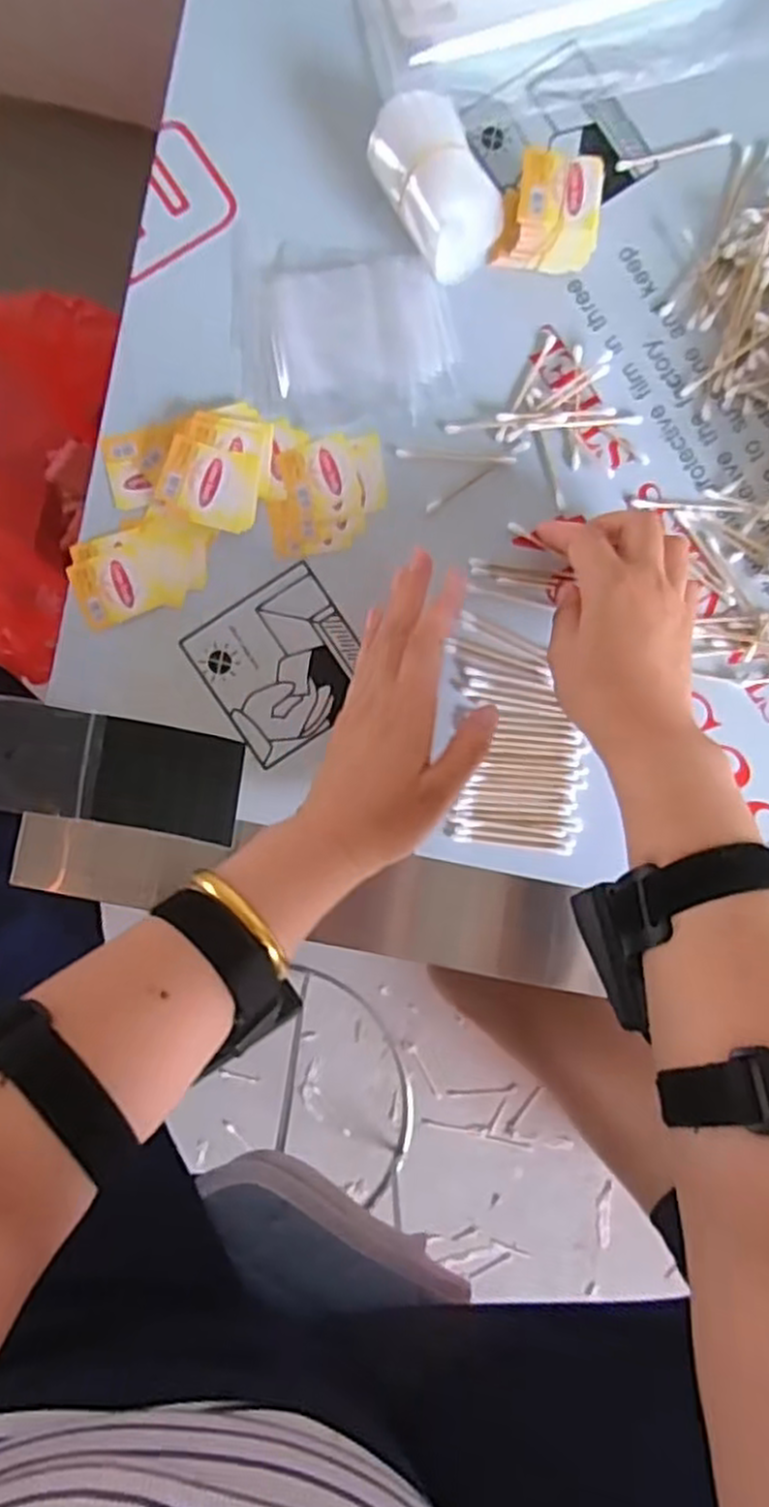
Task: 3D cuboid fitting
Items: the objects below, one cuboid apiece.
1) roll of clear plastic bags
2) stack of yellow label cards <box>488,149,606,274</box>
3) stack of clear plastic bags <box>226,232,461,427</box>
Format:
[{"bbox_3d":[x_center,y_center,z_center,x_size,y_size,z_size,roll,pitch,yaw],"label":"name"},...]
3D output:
[{"bbox_3d":[0.029,-0.323,0.434,0.049,0.039,0.083,-34,90,-2],"label":"roll of clear plastic bags"},{"bbox_3d":[0.096,-0.309,0.436,0.056,0.042,0.046,13,89,-1],"label":"stack of yellow label cards"},{"bbox_3d":[-0.024,-0.249,0.451,0.136,0.005,0.108,6,89,-1],"label":"stack of clear plastic bags"}]

